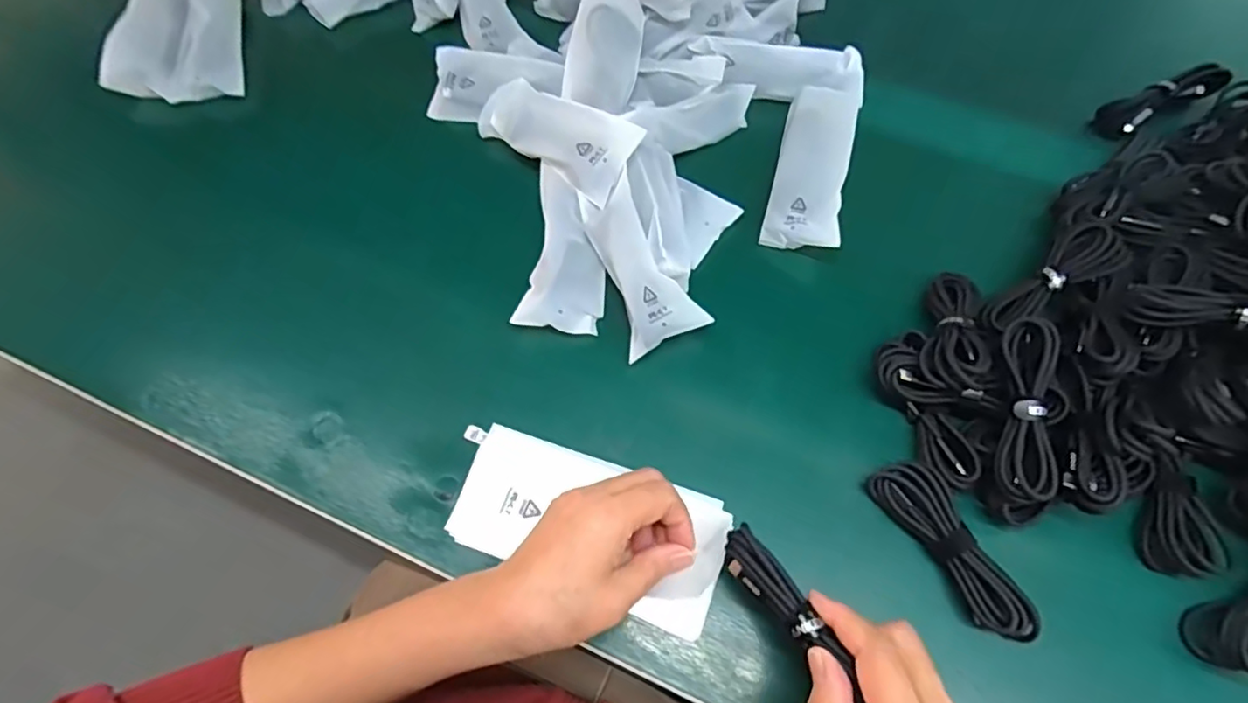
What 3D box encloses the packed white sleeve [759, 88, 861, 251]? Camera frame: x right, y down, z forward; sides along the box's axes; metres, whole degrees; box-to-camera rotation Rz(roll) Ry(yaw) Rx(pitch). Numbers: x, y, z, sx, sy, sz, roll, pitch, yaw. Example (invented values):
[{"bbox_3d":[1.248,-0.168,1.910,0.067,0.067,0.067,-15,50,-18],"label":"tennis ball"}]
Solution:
[{"bbox_3d":[0.150,-0.150,0.483,0.053,0.018,0.151,14,66,6],"label":"packed white sleeve"}]

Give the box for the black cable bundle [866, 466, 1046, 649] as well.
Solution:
[{"bbox_3d":[0.199,0.118,0.368,0.035,0.021,0.114,-28,68,-12],"label":"black cable bundle"}]

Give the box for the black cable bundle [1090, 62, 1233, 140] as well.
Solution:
[{"bbox_3d":[0.456,-0.213,0.518,0.104,0.031,0.030,-21,67,-9],"label":"black cable bundle"}]

